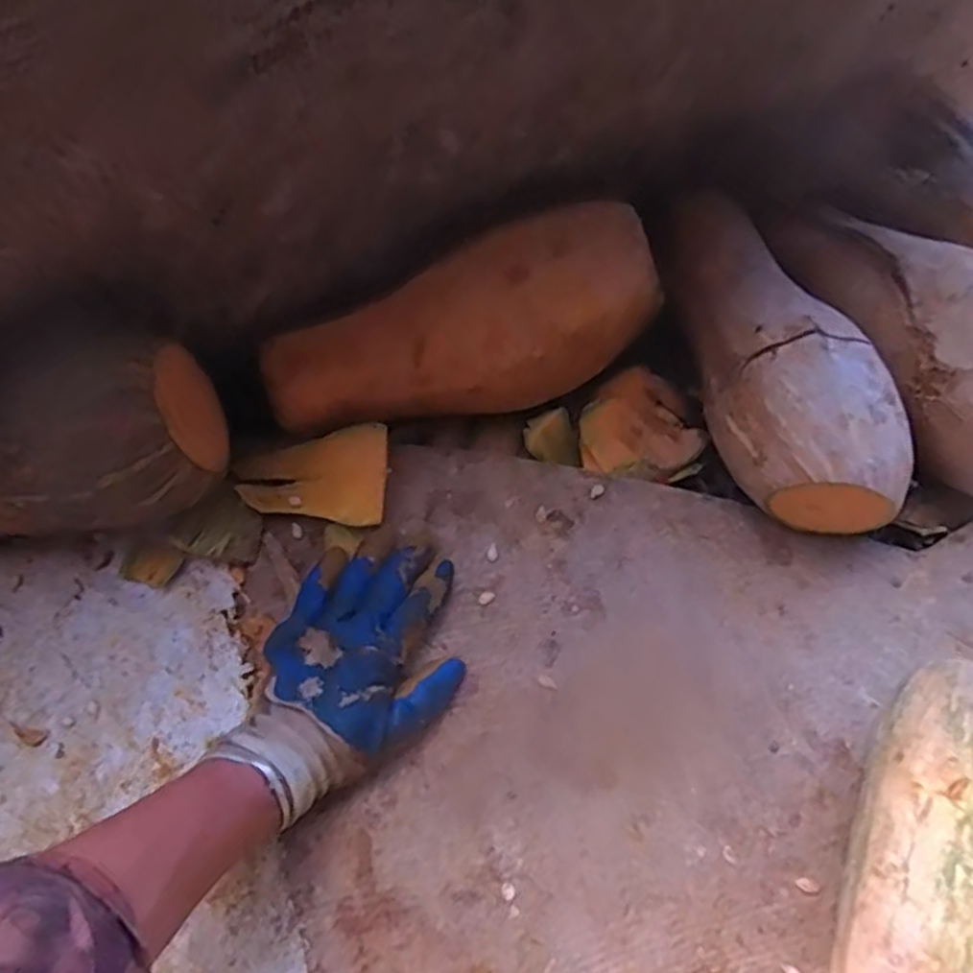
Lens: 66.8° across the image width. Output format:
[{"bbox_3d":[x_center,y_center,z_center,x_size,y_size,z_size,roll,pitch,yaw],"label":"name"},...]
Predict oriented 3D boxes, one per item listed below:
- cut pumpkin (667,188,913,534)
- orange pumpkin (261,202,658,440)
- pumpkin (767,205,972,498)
[{"bbox_3d":[0.195,-0.101,0.515,0.093,0.095,0.276,-8,64,-1],"label":"cut pumpkin"},{"bbox_3d":[-0.015,-0.108,0.525,0.279,0.089,0.099,-19,67,-8],"label":"orange pumpkin"},{"bbox_3d":[0.297,-0.109,0.515,0.101,0.102,0.264,-32,69,-14],"label":"pumpkin"}]

